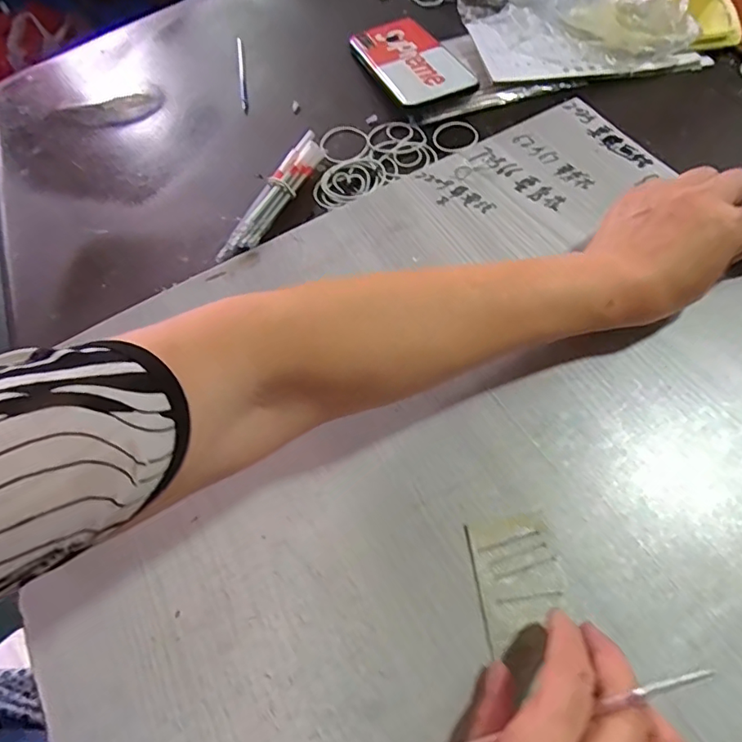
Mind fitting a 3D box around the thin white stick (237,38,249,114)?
[{"bbox_3d":[-0.134,-0.310,0.553,0.007,0.012,0.120,-10,62,-1],"label":"thin white stick"}]

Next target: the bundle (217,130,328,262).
[{"bbox_3d":[-0.081,-0.151,0.453,0.025,0.015,0.143,24,66,16],"label":"bundle"}]

